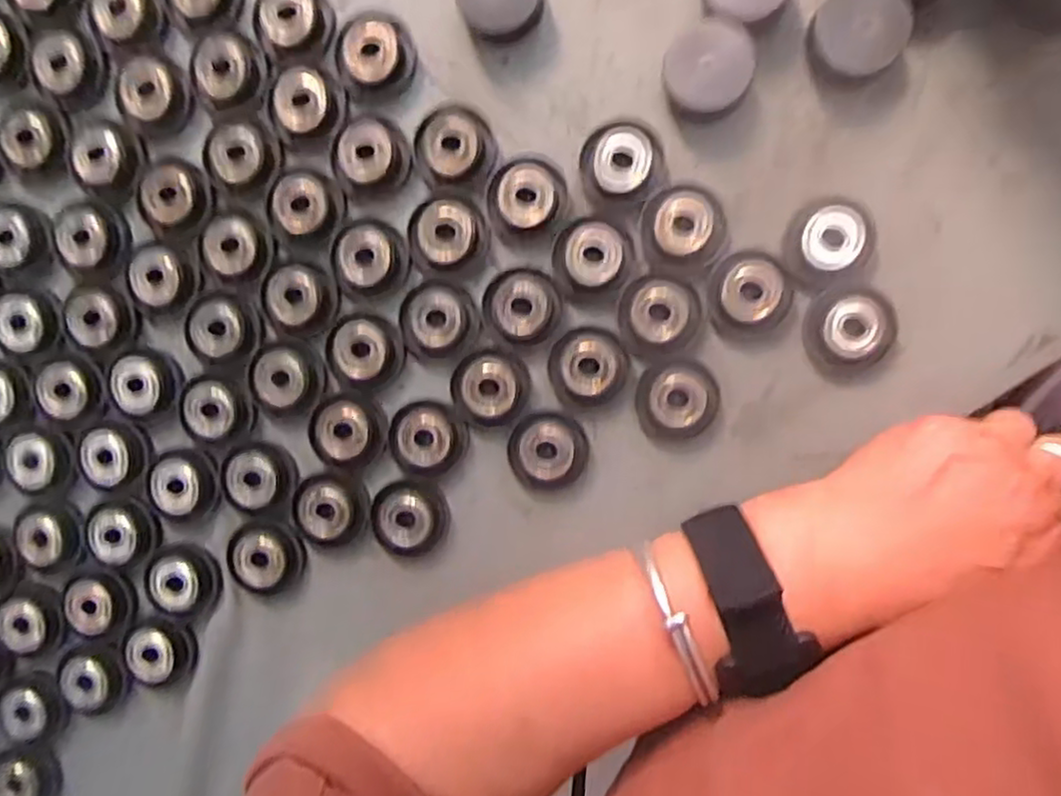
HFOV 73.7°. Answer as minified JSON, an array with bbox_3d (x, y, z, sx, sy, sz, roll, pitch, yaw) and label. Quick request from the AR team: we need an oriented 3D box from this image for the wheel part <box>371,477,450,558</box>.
[{"bbox_3d":[-0.050,0.050,0.290,0.031,0.012,0.031,1,95,7],"label":"wheel part"}]

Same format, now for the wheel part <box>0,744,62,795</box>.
[{"bbox_3d":[-0.225,0.171,0.317,0.033,0.005,0.030,1,95,7],"label":"wheel part"}]

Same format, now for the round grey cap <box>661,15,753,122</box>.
[{"bbox_3d":[0.066,-0.123,0.265,0.032,0.013,0.031,1,95,7],"label":"round grey cap"}]

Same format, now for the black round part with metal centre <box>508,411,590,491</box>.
[{"bbox_3d":[0.007,0.022,0.283,0.031,0.010,0.031,1,95,7],"label":"black round part with metal centre"}]

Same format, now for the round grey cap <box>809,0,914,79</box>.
[{"bbox_3d":[0.117,-0.131,0.256,0.034,0.018,0.032,1,95,7],"label":"round grey cap"}]

